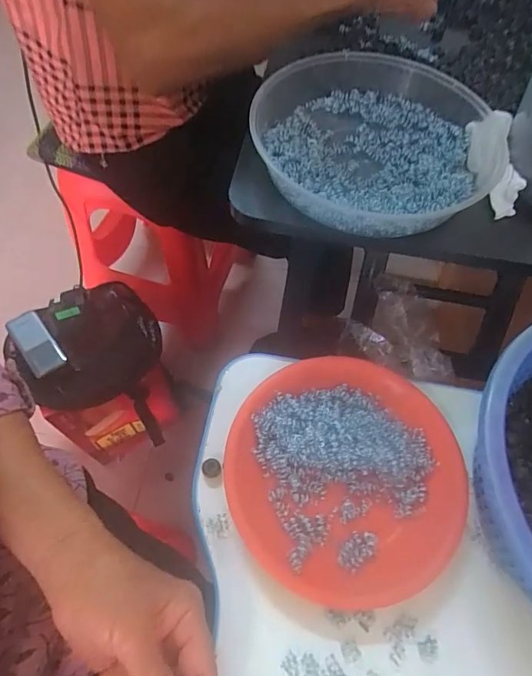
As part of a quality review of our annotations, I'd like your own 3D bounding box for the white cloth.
[{"bbox_3d":[0.218,-0.166,0.408,0.043,0.025,0.109,0,74,0],"label":"white cloth"}]

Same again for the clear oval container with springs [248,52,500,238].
[{"bbox_3d":[0.098,-0.196,0.416,0.208,0.057,0.229,12,61,3],"label":"clear oval container with springs"}]

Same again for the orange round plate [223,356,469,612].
[{"bbox_3d":[0.068,0.110,0.365,0.198,0.040,0.194,0,61,-3],"label":"orange round plate"}]

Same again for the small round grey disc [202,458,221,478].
[{"bbox_3d":[-0.046,0.111,0.368,0.016,0.007,0.014,-1,61,-3],"label":"small round grey disc"}]

